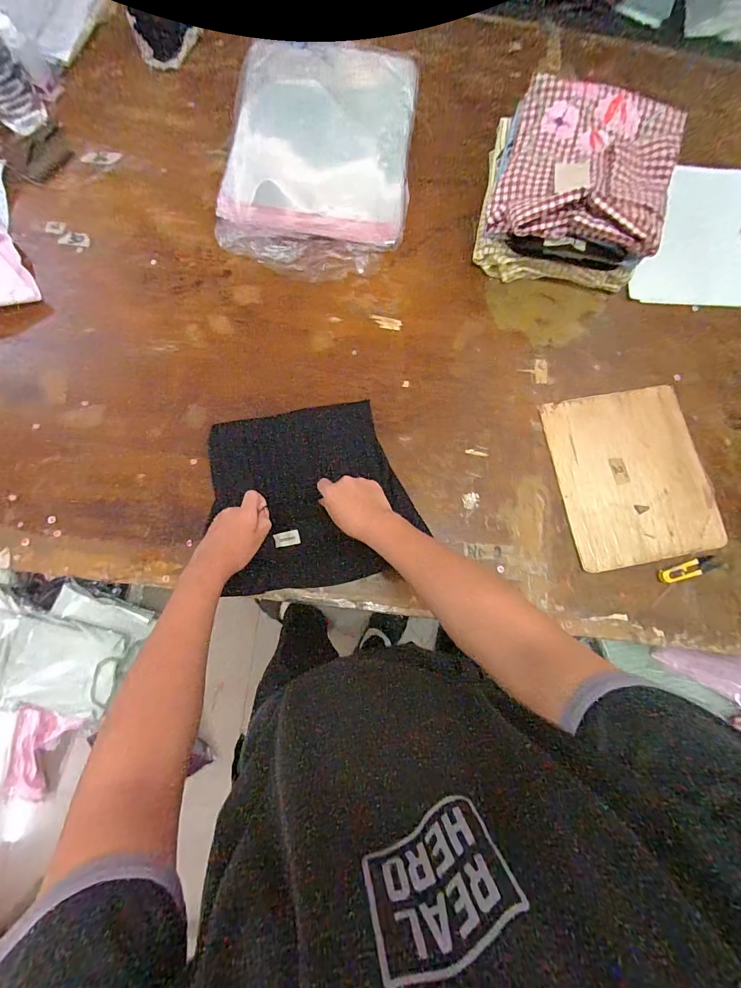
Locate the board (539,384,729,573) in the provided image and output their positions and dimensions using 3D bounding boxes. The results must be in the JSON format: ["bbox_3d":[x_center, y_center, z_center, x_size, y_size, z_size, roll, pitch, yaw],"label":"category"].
[{"bbox_3d":[0.432,-0.032,0.653,0.246,0.012,0.284,-10,81,-3],"label":"board"}]

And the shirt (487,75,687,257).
[{"bbox_3d":[0.342,-0.510,0.618,0.256,0.053,0.269,18,79,0],"label":"shirt"}]

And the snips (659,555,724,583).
[{"bbox_3d":[0.507,0.121,0.628,0.099,0.009,0.025,-17,81,-5],"label":"snips"}]

